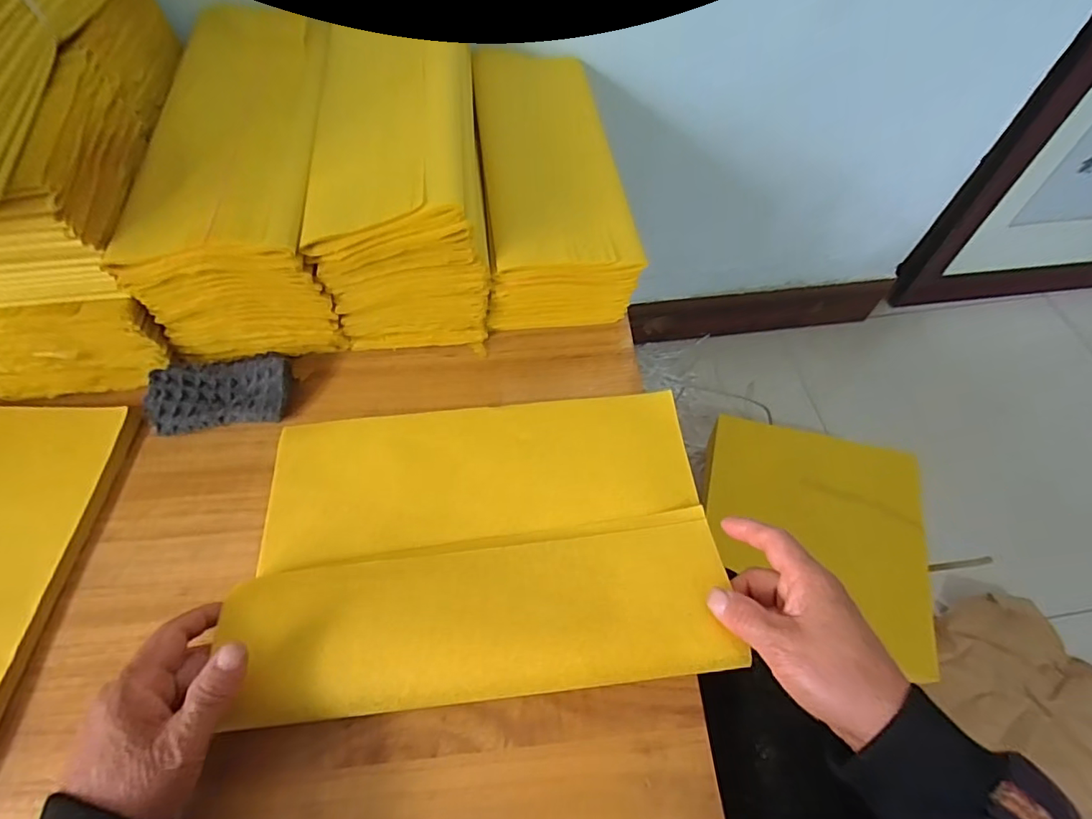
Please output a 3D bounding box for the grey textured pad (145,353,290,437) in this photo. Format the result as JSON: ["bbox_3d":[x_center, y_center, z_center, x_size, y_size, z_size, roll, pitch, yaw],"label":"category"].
[{"bbox_3d":[-0.264,-0.013,0.431,0.103,0.021,0.055,-7,61,-8],"label":"grey textured pad"}]

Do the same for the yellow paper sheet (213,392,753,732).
[{"bbox_3d":[-0.042,0.086,0.372,0.308,0.037,0.204,-3,60,-6],"label":"yellow paper sheet"}]

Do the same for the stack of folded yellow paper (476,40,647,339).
[{"bbox_3d":[0.000,-0.210,0.512,0.119,0.095,0.265,-5,61,-7],"label":"stack of folded yellow paper"}]

